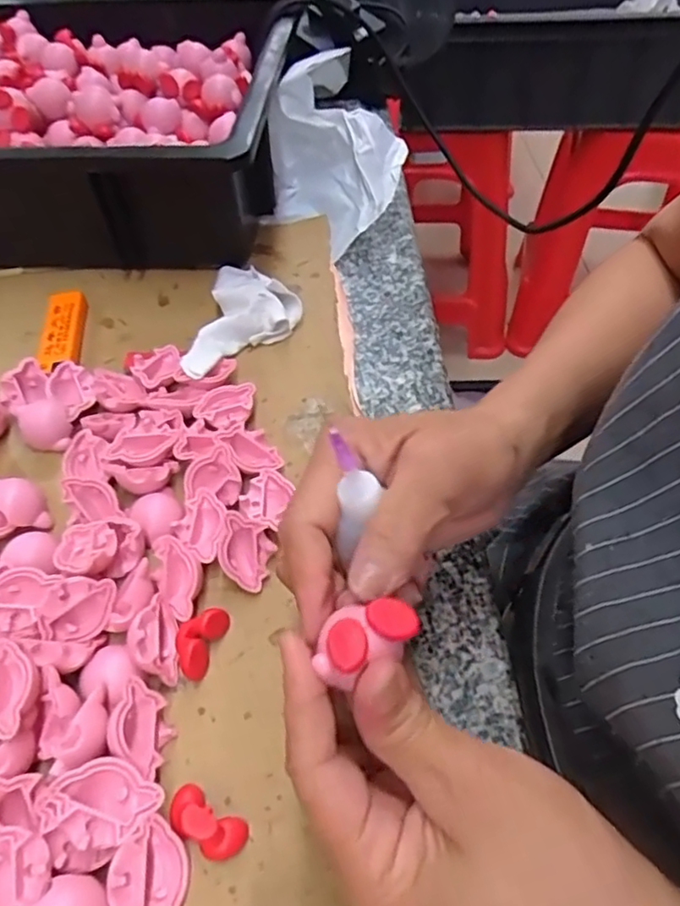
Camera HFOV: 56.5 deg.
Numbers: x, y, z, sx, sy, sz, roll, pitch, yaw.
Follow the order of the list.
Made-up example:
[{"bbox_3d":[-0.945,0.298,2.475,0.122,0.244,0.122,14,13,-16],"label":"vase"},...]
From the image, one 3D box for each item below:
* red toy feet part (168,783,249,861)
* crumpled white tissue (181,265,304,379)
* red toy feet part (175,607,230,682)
[{"bbox_3d":[-0.051,0.138,0.236,0.032,0.013,0.016,28,55,18],"label":"red toy feet part"},{"bbox_3d":[-0.074,-0.083,0.396,0.063,0.024,0.090,37,59,24],"label":"crumpled white tissue"},{"bbox_3d":[-0.063,0.082,0.280,0.018,0.012,0.030,22,54,14],"label":"red toy feet part"}]

